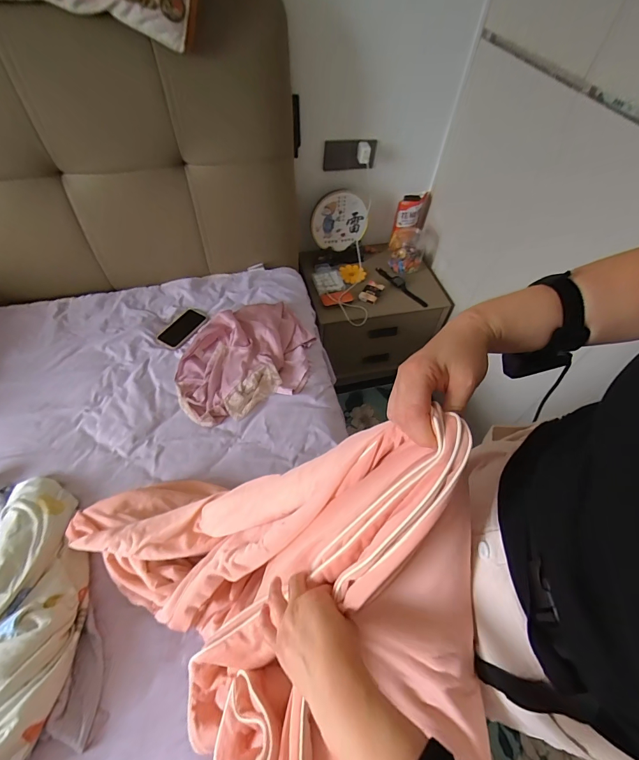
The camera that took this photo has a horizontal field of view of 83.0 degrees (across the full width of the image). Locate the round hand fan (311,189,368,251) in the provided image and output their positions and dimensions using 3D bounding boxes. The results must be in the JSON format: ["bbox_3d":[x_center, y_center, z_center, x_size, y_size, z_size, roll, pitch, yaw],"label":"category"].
[{"bbox_3d":[0.069,-0.557,1.268,0.196,0.195,0.019,-25,52,2],"label":"round hand fan"}]

